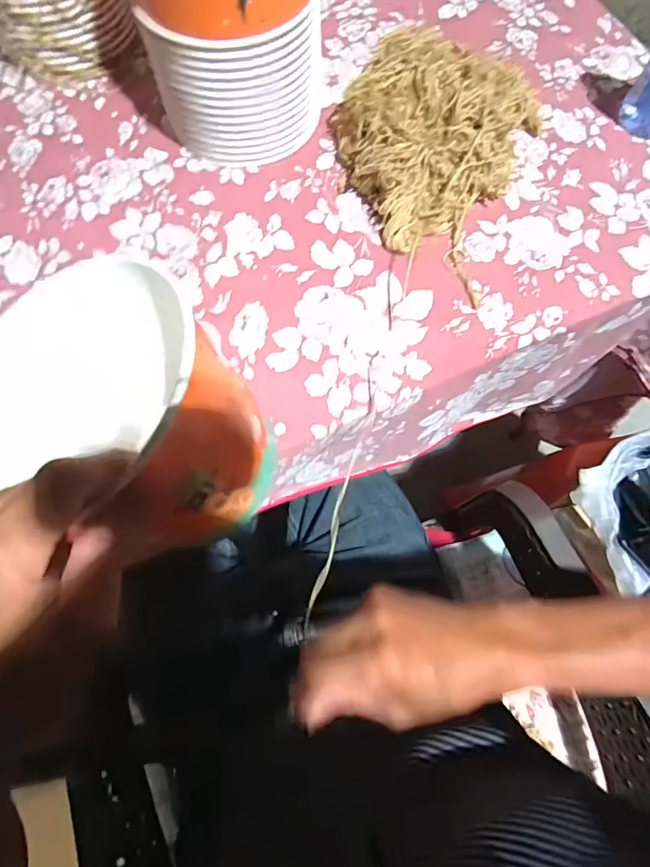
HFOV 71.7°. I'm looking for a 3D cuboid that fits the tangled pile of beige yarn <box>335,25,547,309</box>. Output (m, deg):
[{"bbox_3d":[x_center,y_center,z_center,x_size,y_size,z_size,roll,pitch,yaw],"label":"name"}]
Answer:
[{"bbox_3d":[0.098,-0.284,0.437,0.187,0.084,0.247,20,72,6],"label":"tangled pile of beige yarn"}]

